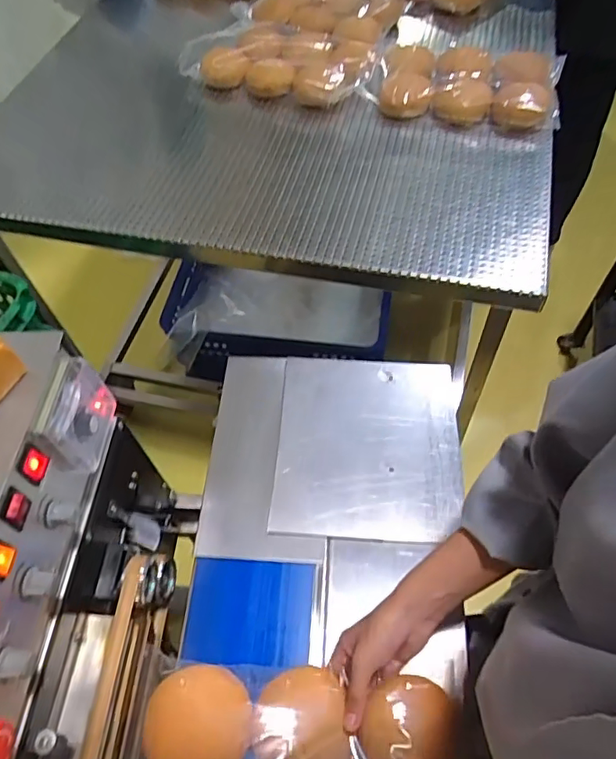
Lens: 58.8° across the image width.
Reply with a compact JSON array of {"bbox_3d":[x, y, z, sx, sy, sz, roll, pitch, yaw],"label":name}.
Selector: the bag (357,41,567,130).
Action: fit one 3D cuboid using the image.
[{"bbox_3d":[0.276,-0.515,0.938,0.325,0.050,0.210,20,61,16],"label":"bag"}]

